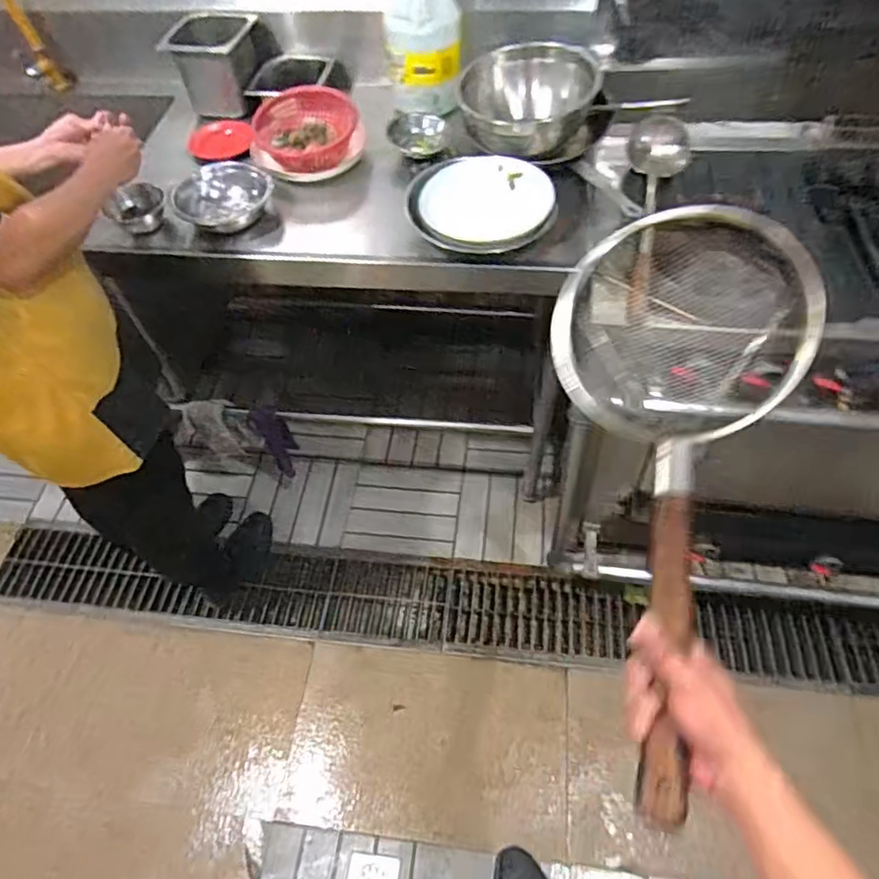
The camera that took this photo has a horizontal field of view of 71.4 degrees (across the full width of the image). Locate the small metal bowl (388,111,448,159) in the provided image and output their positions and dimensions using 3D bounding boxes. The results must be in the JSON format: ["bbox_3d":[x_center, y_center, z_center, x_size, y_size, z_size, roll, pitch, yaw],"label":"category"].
[{"bbox_3d":[-0.043,-0.593,1.183,0.112,0.049,0.090,23,60,19],"label":"small metal bowl"}]

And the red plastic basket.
[{"bbox_3d":[-0.258,-0.605,1.188,0.186,0.069,0.195,-7,55,-1],"label":"red plastic basket"}]

